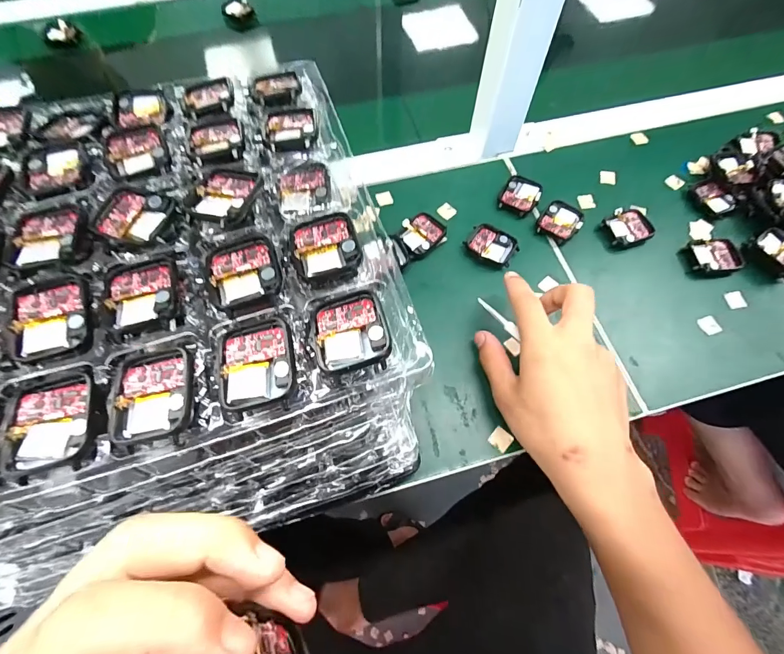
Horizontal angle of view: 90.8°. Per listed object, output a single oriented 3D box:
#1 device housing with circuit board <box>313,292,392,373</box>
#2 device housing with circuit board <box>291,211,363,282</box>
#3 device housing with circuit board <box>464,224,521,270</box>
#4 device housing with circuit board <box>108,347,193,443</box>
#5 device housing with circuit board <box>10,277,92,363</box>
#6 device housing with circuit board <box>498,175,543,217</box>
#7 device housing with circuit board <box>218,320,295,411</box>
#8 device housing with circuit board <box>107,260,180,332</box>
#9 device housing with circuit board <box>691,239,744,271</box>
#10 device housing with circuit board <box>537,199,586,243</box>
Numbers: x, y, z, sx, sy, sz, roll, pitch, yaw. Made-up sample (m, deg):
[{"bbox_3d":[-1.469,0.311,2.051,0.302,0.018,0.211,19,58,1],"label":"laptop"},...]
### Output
[{"bbox_3d":[-0.021,0.002,0.194,0.036,0.011,0.042,-10,64,-5],"label":"device housing with circuit board"},{"bbox_3d":[-0.037,-0.047,0.219,0.035,0.008,0.044,-14,65,-7],"label":"device housing with circuit board"},{"bbox_3d":[0.095,-0.078,0.372,0.047,0.007,0.038,28,68,11],"label":"device housing with circuit board"},{"bbox_3d":[-0.114,0.031,0.184,0.038,0.009,0.043,-9,64,-5],"label":"device housing with circuit board"},{"bbox_3d":[-0.175,-0.004,0.200,0.036,0.005,0.044,-19,66,-9],"label":"device housing with circuit board"},{"bbox_3d":[0.133,-0.136,0.400,0.038,0.008,0.043,25,68,10],"label":"device housing with circuit board"},{"bbox_3d":[-0.066,0.017,0.189,0.036,0.009,0.042,-12,65,-6],"label":"device housing with circuit board"},{"bbox_3d":[-0.132,-0.018,0.206,0.036,0.008,0.045,-17,65,-8],"label":"device housing with circuit board"},{"bbox_3d":[0.310,-0.068,0.372,0.049,0.010,0.034,-3,66,-3],"label":"device housing with circuit board"},{"bbox_3d":[0.169,-0.106,0.388,0.038,0.011,0.047,33,69,13],"label":"device housing with circuit board"}]

